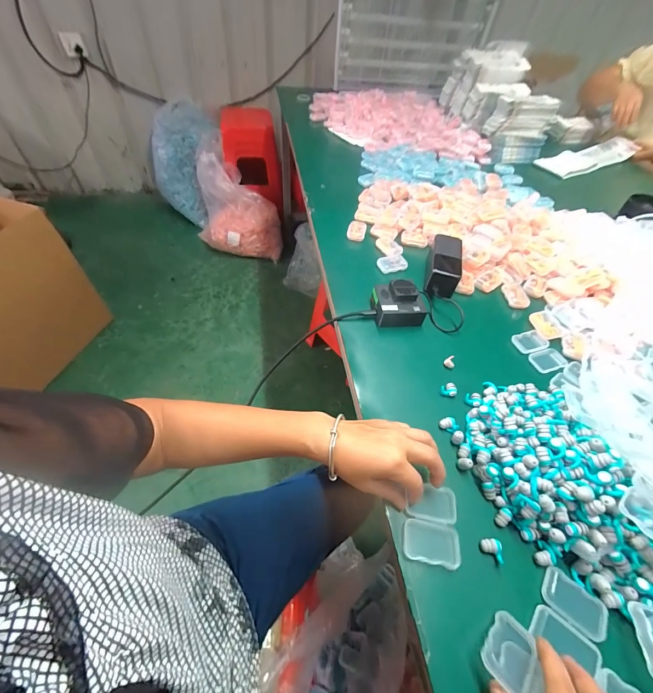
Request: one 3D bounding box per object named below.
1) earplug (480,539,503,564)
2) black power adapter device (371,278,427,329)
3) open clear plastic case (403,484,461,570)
[{"bbox_3d":[0.172,0.212,0.325,0.019,0.011,0.021,2,52,-5],"label":"earplug"},{"bbox_3d":[0.121,-0.074,0.522,0.081,0.049,0.067,0,52,-6],"label":"black power adapter device"},{"bbox_3d":[0.112,0.189,0.337,0.055,0.014,0.074,10,51,2],"label":"open clear plastic case"}]

